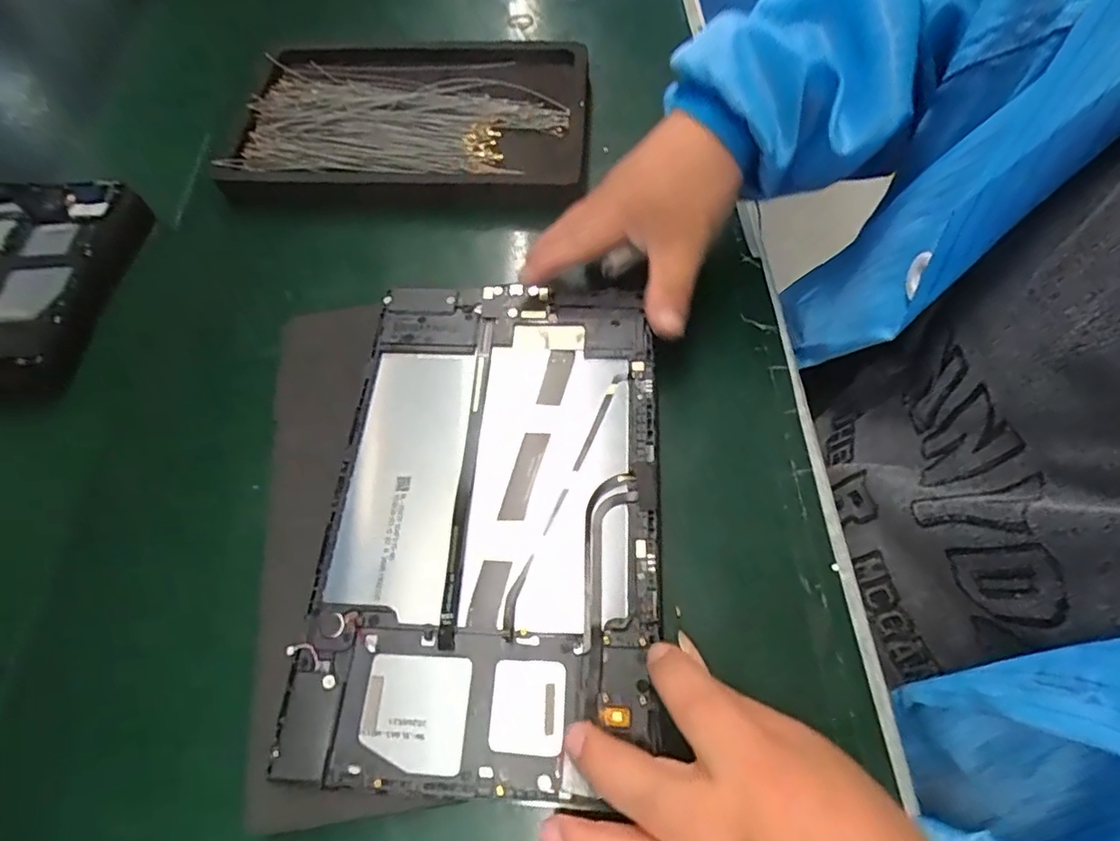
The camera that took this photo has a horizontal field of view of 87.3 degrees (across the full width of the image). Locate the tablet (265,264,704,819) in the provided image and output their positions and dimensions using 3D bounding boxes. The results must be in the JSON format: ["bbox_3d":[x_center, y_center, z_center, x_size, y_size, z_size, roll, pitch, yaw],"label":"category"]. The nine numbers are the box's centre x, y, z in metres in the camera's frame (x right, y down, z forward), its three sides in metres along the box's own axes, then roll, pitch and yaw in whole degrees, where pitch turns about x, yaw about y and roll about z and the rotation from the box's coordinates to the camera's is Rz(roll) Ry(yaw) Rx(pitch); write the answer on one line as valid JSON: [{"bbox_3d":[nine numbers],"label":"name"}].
[{"bbox_3d":[-0.034,0.035,0.273,0.153,0.014,0.236,0,61,1],"label":"tablet"}]

